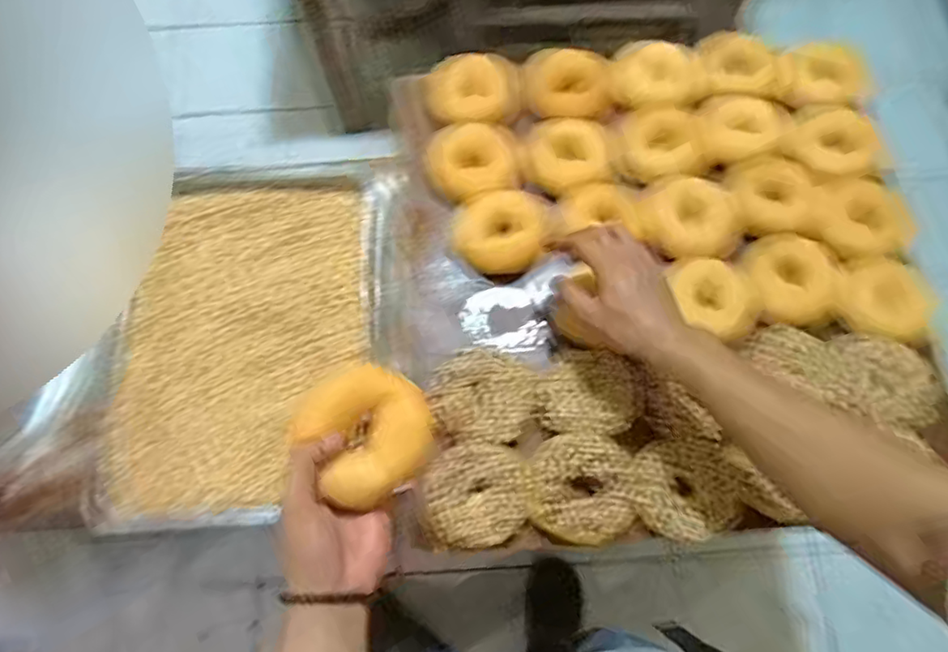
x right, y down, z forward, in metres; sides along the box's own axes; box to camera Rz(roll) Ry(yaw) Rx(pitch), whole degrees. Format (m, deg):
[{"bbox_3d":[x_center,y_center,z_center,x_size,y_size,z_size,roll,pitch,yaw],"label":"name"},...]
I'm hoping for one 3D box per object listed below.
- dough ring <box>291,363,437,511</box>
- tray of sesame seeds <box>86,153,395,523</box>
[{"bbox_3d":[-0.079,0.077,0.461,0.090,0.034,0.090,2,83,-17],"label":"dough ring"},{"bbox_3d":[-0.236,0.004,0.660,0.275,0.030,0.383,-2,72,-2],"label":"tray of sesame seeds"}]

